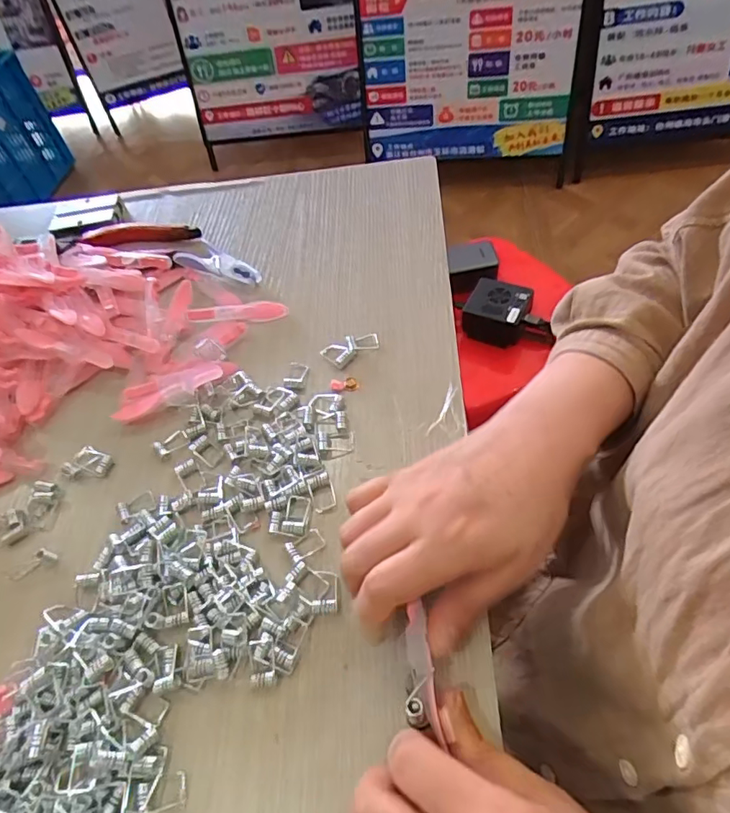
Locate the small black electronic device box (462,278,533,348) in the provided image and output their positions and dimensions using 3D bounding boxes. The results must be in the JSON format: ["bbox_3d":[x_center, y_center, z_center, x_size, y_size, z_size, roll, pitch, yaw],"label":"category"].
[{"bbox_3d":[0.178,-0.128,0.731,0.081,0.045,0.082,14,59,17],"label":"small black electronic device box"}]

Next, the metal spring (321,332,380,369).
[{"bbox_3d":[-0.010,-0.044,0.389,0.039,0.008,0.024,-30,57,-12],"label":"metal spring"}]

